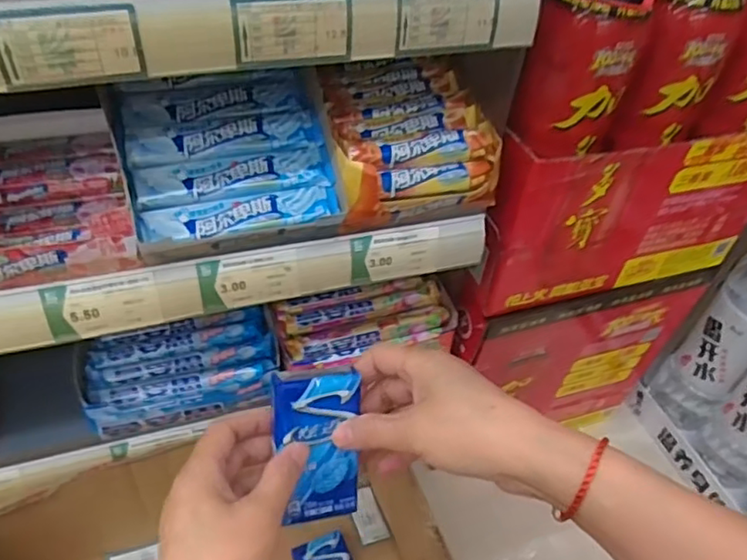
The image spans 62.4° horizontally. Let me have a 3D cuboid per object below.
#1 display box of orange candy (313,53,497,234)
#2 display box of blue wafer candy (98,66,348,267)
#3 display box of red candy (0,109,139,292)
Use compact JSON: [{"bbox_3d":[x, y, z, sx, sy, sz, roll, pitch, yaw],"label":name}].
[{"bbox_3d":[0.020,-0.112,0.477,0.119,0.054,0.136,-8,48,-14],"label":"display box of orange candy"},{"bbox_3d":[-0.104,-0.085,0.438,0.139,0.064,0.127,-12,49,-17],"label":"display box of blue wafer candy"},{"bbox_3d":[-0.231,-0.065,0.423,0.109,0.046,0.151,-14,49,-18],"label":"display box of red candy"}]

